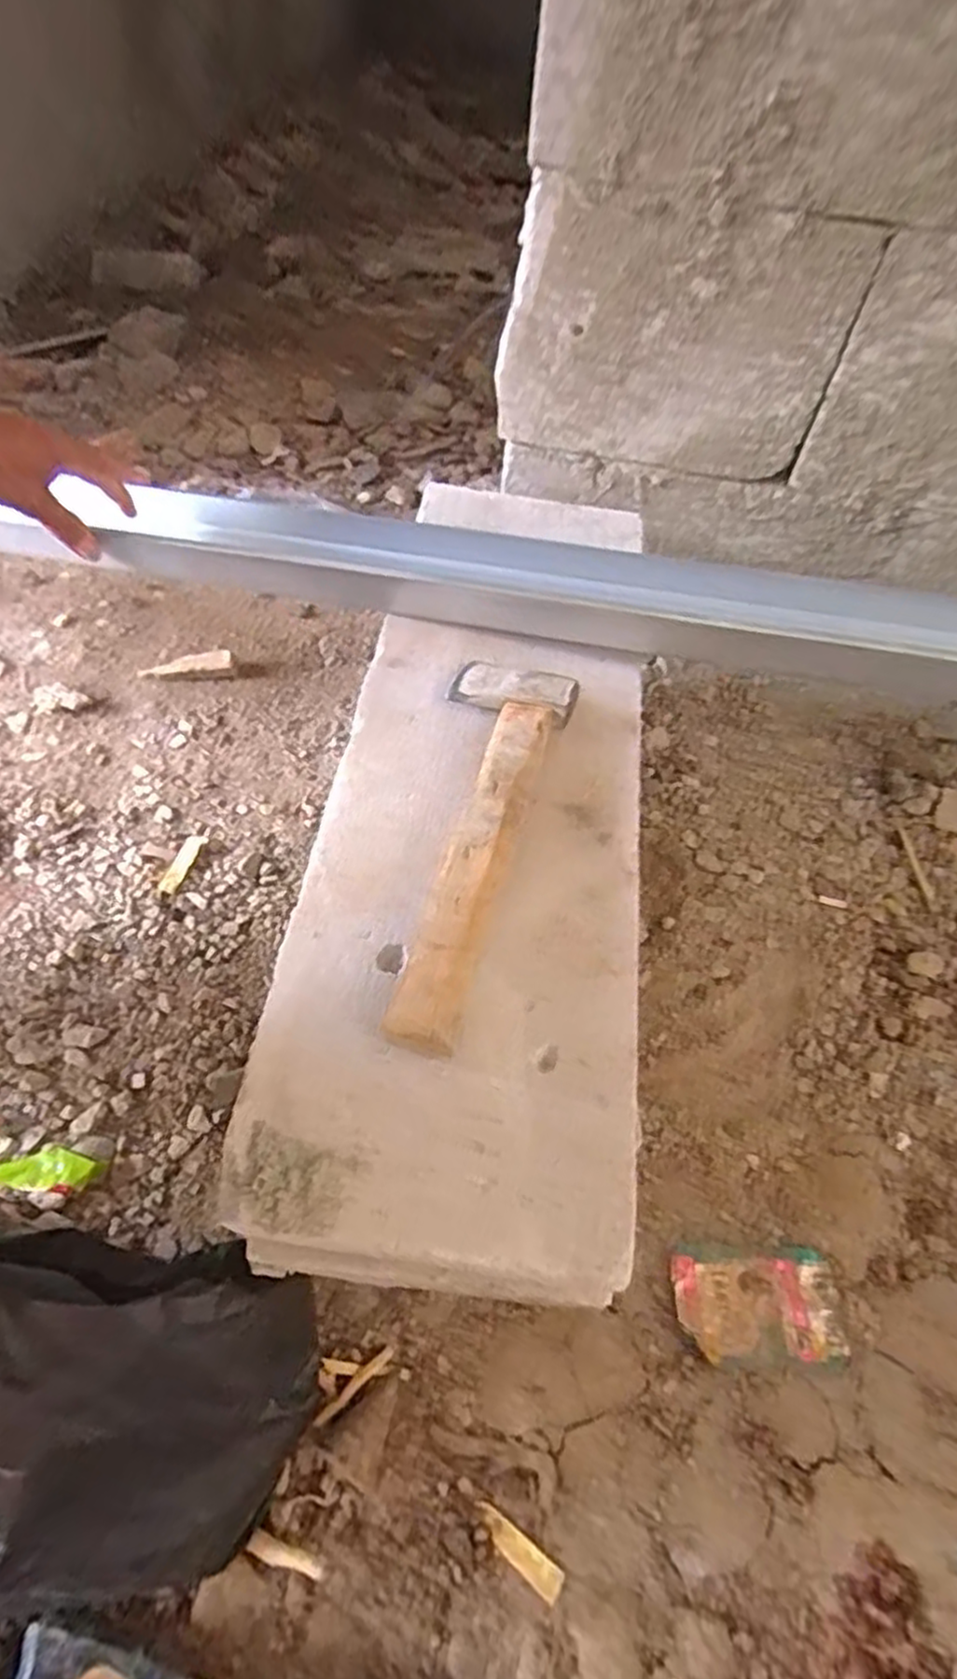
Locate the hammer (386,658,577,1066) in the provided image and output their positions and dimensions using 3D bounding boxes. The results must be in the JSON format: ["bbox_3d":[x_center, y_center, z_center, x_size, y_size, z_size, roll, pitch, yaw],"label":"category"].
[{"bbox_3d":[-0.010,-0.009,0.428,0.078,0.031,0.267,17,57,7],"label":"hammer"}]

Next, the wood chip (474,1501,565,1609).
[{"bbox_3d":[0.024,0.423,0.428,0.058,0.004,0.016,27,58,29],"label":"wood chip"}]

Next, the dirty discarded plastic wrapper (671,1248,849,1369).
[{"bbox_3d":[0.196,0.324,0.500,0.117,0.010,0.066,2,56,-3],"label":"dirty discarded plastic wrapper"}]

